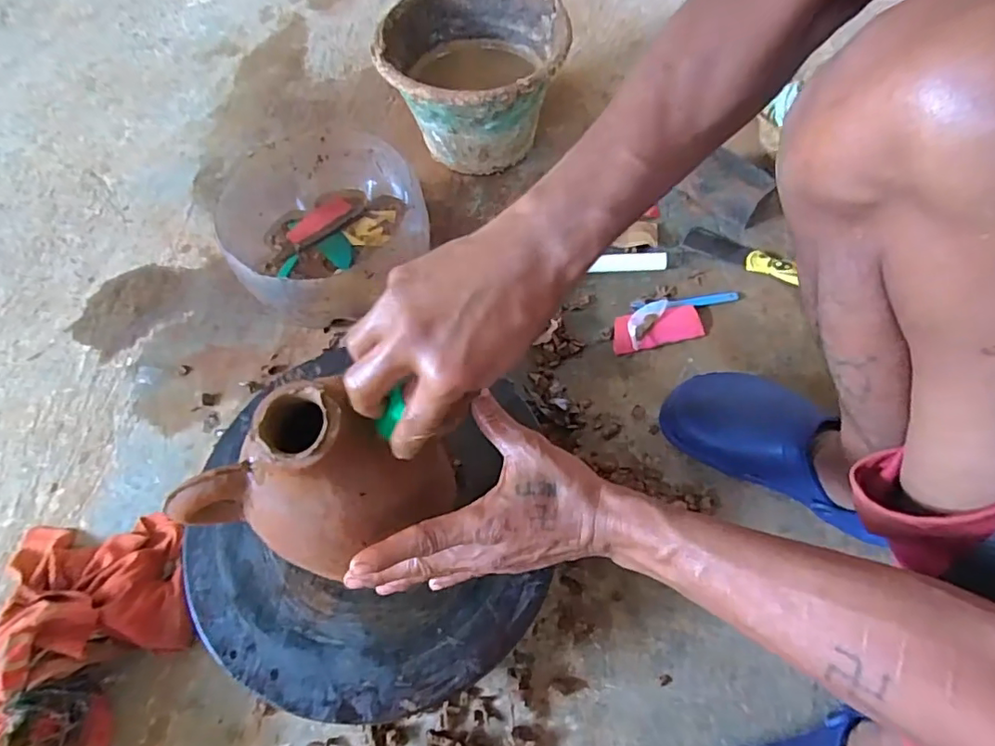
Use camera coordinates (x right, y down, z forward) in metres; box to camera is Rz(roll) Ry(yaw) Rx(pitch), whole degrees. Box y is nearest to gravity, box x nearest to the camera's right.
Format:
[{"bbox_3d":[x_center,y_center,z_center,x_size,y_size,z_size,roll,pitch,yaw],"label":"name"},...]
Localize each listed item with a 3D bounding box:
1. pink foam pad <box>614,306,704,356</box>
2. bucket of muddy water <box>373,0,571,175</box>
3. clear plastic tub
[{"bbox_3d":[0.194,-0.056,0.676,0.110,0.015,0.045,-9,61,-1],"label":"pink foam pad"},{"bbox_3d":[-0.031,-0.405,0.796,0.234,0.178,0.246,-2,61,3],"label":"bucket of muddy water"},{"bbox_3d":[-0.207,-0.175,0.711,0.233,0.129,0.257,-30,64,-12],"label":"clear plastic tub"}]

